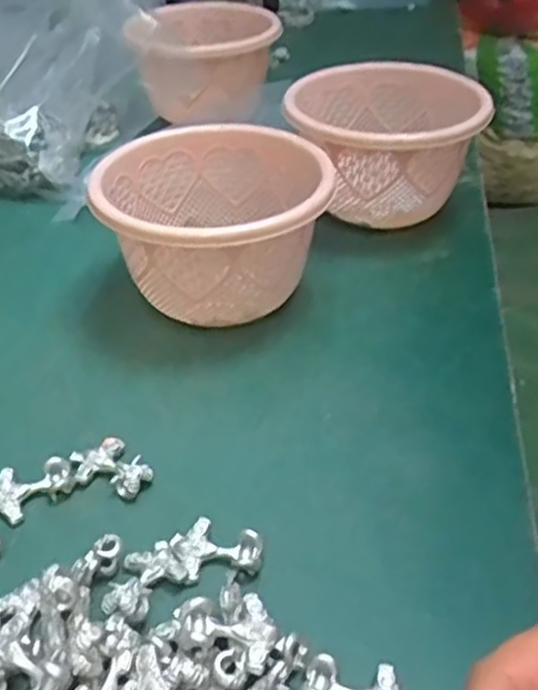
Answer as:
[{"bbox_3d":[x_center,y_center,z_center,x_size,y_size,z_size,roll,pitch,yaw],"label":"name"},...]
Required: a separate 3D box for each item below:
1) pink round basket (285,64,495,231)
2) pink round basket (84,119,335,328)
[{"bbox_3d":[0.086,-0.153,0.588,0.147,0.098,0.145,-1,39,-1],"label":"pink round basket"},{"bbox_3d":[-0.035,-0.071,0.478,0.139,0.095,0.132,0,39,0],"label":"pink round basket"}]

